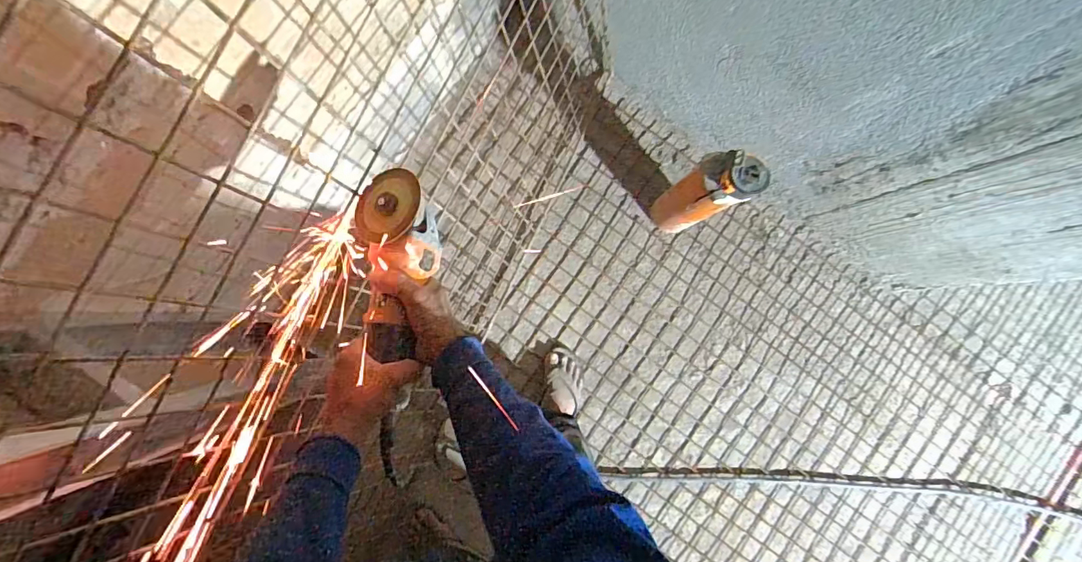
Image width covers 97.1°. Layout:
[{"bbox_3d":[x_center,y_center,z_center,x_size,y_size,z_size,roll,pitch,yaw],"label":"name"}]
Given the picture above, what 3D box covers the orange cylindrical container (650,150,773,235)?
[{"bbox_3d":[0.346,-0.184,1.073,0.108,0.434,0.106,-34,92,-4],"label":"orange cylindrical container"}]

